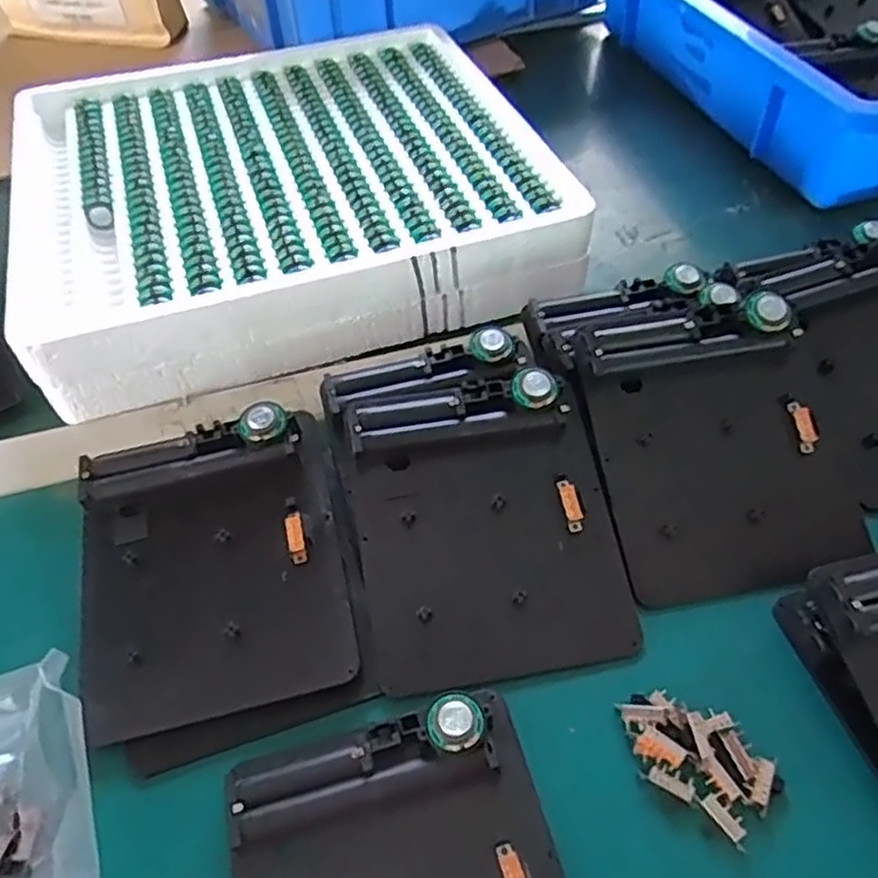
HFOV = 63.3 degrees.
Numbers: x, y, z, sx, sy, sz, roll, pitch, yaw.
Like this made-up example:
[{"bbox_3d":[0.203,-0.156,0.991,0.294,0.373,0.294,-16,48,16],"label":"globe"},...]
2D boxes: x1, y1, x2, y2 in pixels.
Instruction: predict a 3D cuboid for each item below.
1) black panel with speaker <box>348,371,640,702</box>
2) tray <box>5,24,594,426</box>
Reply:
[{"bbox_3d":[0.021,0.035,0.310,0.108,0.016,0.130,-9,69,-7],"label":"black panel with speaker"},{"bbox_3d":[-0.102,-0.173,0.477,0.315,0.052,0.301,-14,52,-9],"label":"tray"}]

